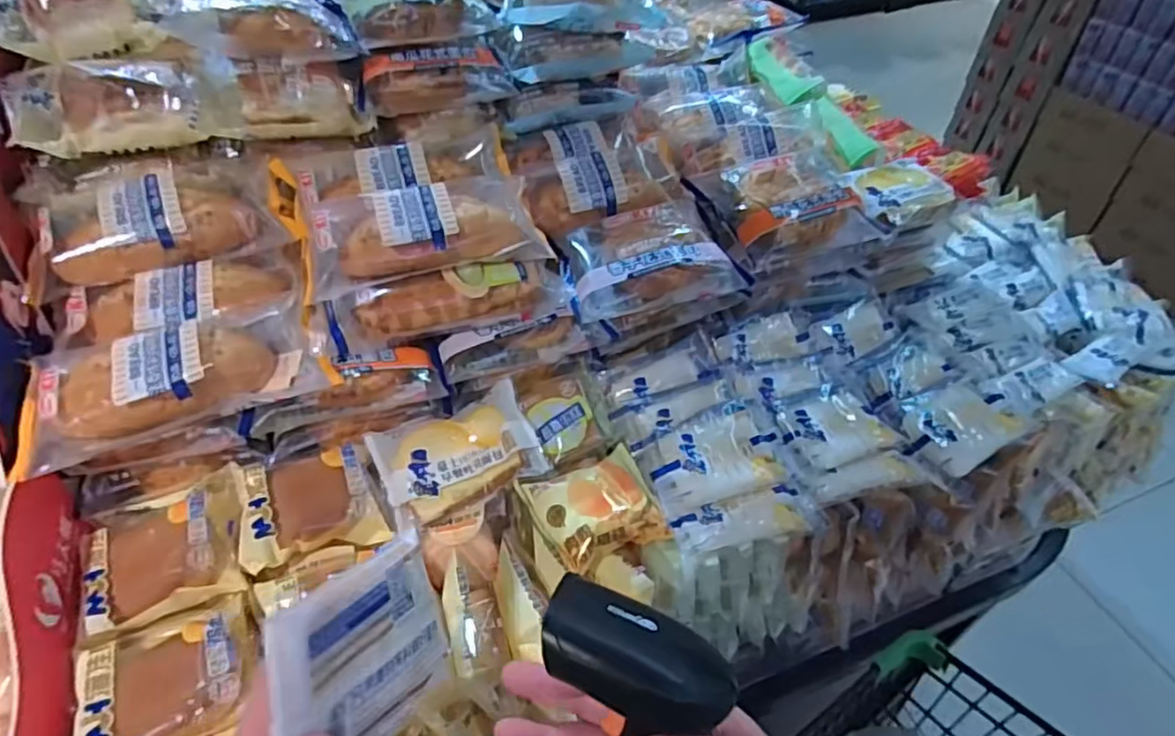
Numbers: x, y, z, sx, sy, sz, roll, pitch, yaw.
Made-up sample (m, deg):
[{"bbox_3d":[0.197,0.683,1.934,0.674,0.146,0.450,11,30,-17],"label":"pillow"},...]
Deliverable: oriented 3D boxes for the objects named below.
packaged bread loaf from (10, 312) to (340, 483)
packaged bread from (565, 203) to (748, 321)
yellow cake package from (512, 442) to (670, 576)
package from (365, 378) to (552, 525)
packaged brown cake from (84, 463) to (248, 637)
[{"bbox_3d":[-0.325,0.003,0.515,0.214,0.061,0.096,-18,49,-18],"label":"packaged bread loaf"},{"bbox_3d":[0.060,-0.108,0.634,0.151,0.050,0.114,-7,46,-8],"label":"packaged bread"},{"bbox_3d":[0.009,0.116,0.553,0.105,0.040,0.091,-19,49,-19],"label":"yellow cake package"},{"bbox_3d":[-0.114,0.080,0.577,0.131,0.045,0.089,-19,67,-16],"label":"package"},{"bbox_3d":[-0.322,0.137,0.509,0.110,0.043,0.106,-18,49,-18],"label":"packaged brown cake"}]

